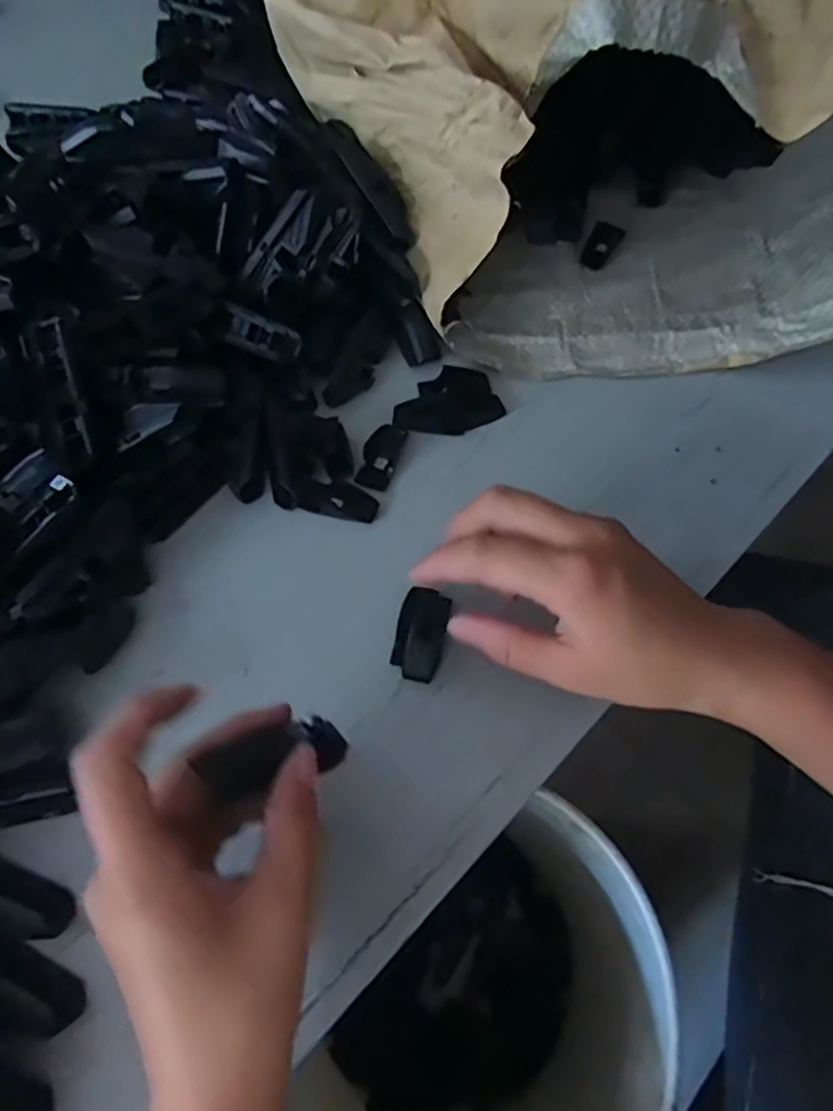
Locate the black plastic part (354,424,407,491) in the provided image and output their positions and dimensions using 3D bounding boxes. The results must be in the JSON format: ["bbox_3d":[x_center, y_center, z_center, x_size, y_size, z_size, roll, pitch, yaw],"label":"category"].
[{"bbox_3d":[-0.020,-0.056,0.373,0.019,0.004,0.043,13,65,7],"label":"black plastic part"}]

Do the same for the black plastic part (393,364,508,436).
[{"bbox_3d":[0.018,-0.089,0.386,0.060,0.011,0.039,-26,67,-11],"label":"black plastic part"}]

